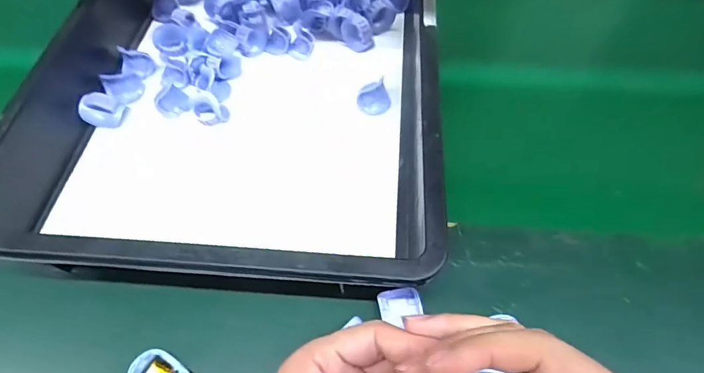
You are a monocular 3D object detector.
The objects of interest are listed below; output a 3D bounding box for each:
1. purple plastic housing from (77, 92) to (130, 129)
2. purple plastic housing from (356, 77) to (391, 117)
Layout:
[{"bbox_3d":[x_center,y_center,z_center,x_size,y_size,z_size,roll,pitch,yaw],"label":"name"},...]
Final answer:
[{"bbox_3d":[-0.251,-0.078,0.416,0.035,0.025,0.029,17,60,10],"label":"purple plastic housing"},{"bbox_3d":[0.024,-0.091,0.425,0.034,0.027,0.024,-28,62,-16],"label":"purple plastic housing"}]

